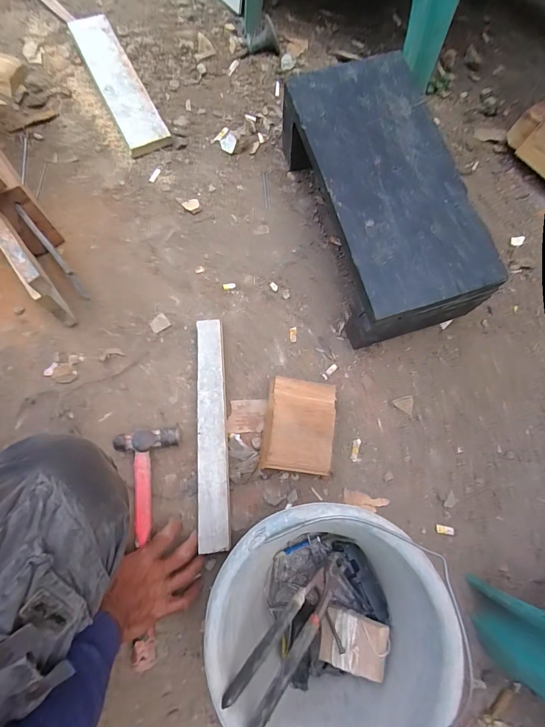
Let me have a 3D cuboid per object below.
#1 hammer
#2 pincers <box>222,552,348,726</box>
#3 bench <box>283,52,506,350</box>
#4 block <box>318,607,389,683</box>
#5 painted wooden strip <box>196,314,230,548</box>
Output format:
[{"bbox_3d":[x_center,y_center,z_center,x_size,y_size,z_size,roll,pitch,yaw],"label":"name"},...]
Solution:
[{"bbox_3d":[-0.179,0.247,0.531,0.088,0.036,0.301,-4,76,-3],"label":"hammer"},{"bbox_3d":[0.031,0.317,0.448,0.047,0.017,0.228,49,41,11],"label":"pincers"},{"bbox_3d":[0.162,-0.254,0.606,0.189,0.177,0.415,-15,77,-7],"label":"bench"},{"bbox_3d":[0.100,0.352,0.464,0.013,0.095,0.059,31,56,-33],"label":"block"},{"bbox_3d":[-0.096,0.100,0.579,0.044,0.024,0.349,-4,74,-3],"label":"painted wooden strip"}]

